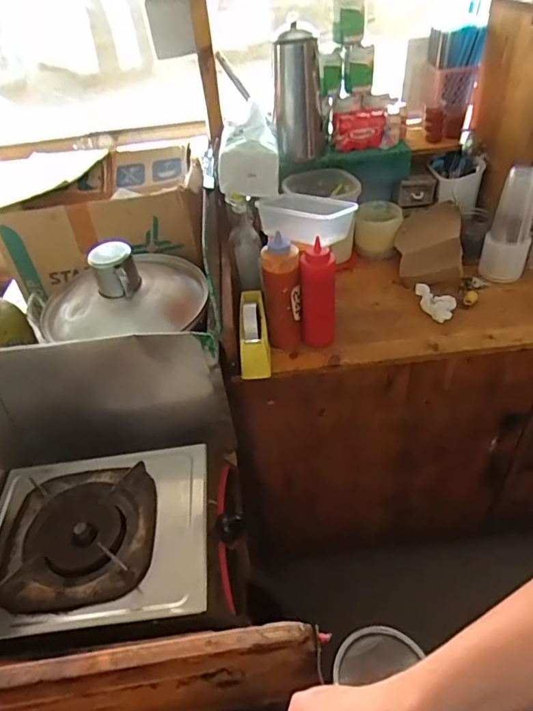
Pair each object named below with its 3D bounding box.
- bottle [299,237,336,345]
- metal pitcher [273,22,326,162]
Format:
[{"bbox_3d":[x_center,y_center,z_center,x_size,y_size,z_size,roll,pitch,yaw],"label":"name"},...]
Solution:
[{"bbox_3d":[0.101,-0.116,0.954,0.065,0.207,0.056,-1,43,6],"label":"bottle"},{"bbox_3d":[0.073,-0.594,1.134,0.113,0.246,0.105,-2,43,5],"label":"metal pitcher"}]

